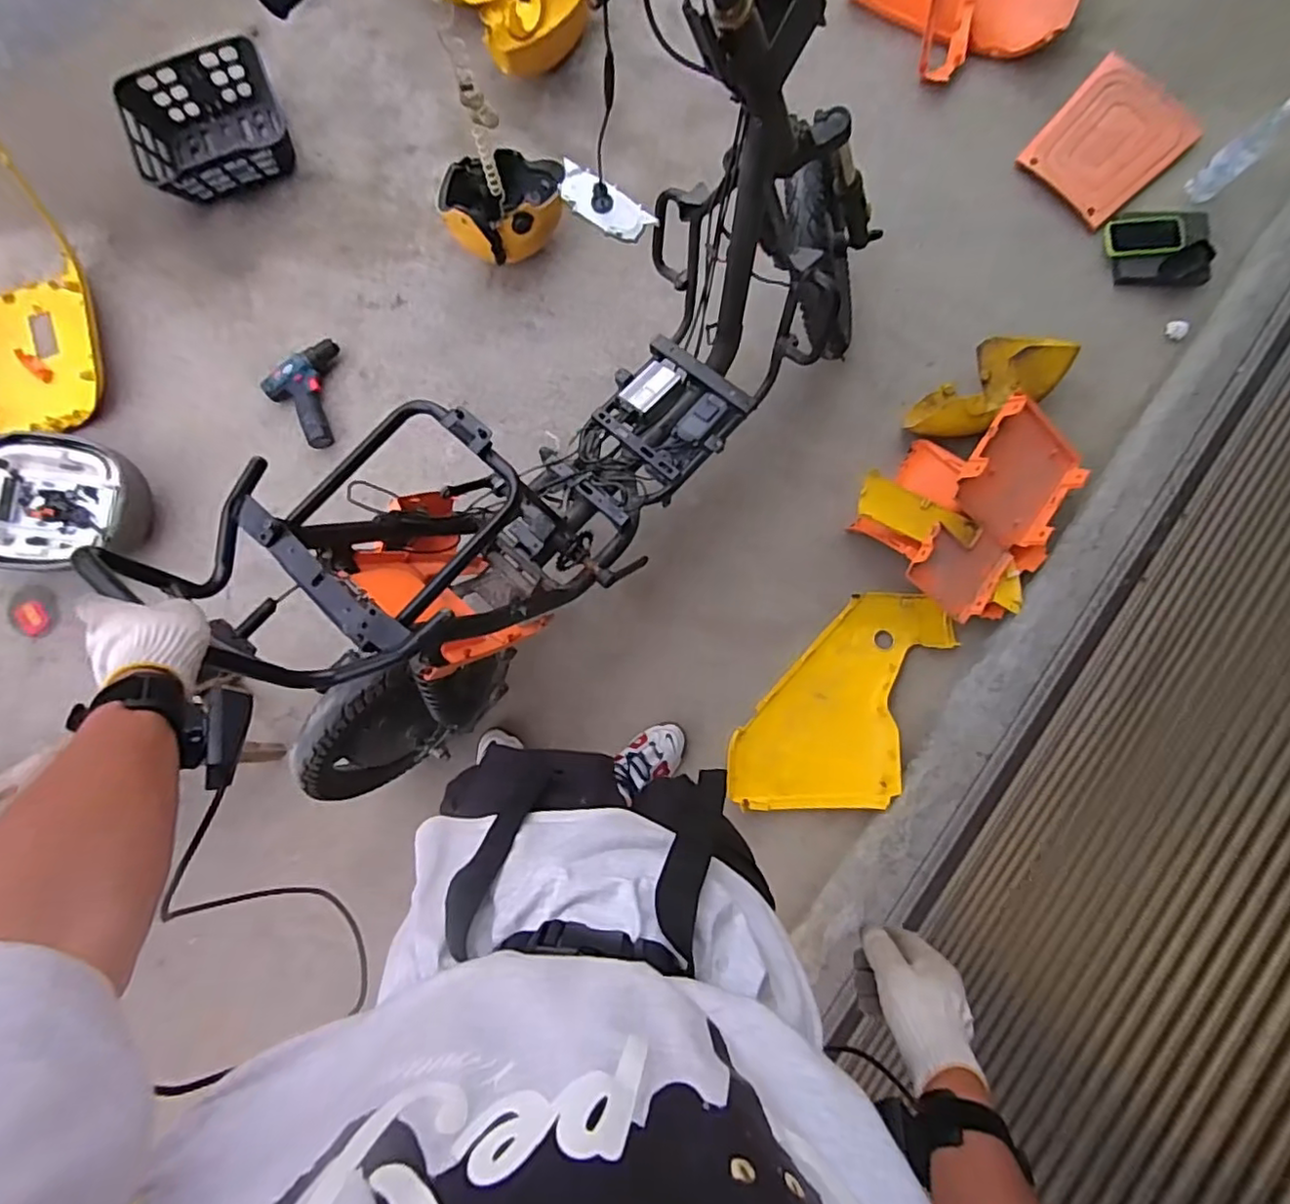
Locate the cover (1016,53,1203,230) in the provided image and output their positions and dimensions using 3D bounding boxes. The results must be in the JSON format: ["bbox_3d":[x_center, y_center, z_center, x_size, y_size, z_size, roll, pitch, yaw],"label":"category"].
[{"bbox_3d":[1.011,-1.011,1.369,0.297,0.050,0.266,-41,88,-4],"label":"cover"}]

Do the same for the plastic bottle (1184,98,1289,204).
[{"bbox_3d":[1.213,-0.910,1.256,0.055,0.231,0.069,-39,88,-4],"label":"plastic bottle"}]

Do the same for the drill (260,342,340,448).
[{"bbox_3d":[-0.745,-0.452,1.355,0.143,0.065,0.229,3,86,-1],"label":"drill"}]

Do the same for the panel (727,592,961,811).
[{"bbox_3d":[0.433,0.234,1.300,0.304,0.051,0.575,42,86,1],"label":"panel"}]

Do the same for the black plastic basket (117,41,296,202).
[{"bbox_3d":[-0.963,-1.051,1.370,0.312,0.119,0.264,-19,87,-3],"label":"black plastic basket"}]

